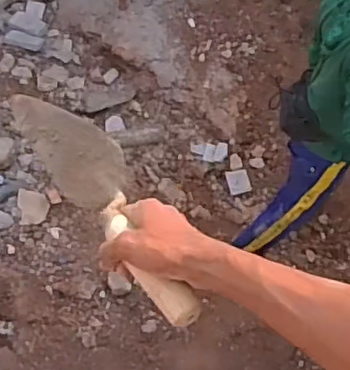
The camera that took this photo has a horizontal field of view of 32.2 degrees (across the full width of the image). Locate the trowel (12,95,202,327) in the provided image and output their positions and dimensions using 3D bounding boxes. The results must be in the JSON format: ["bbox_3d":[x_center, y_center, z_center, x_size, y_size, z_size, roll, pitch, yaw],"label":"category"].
[{"bbox_3d":[-0.071,0.014,0.637,0.070,0.065,0.322,-30,60,-15],"label":"trowel"}]

